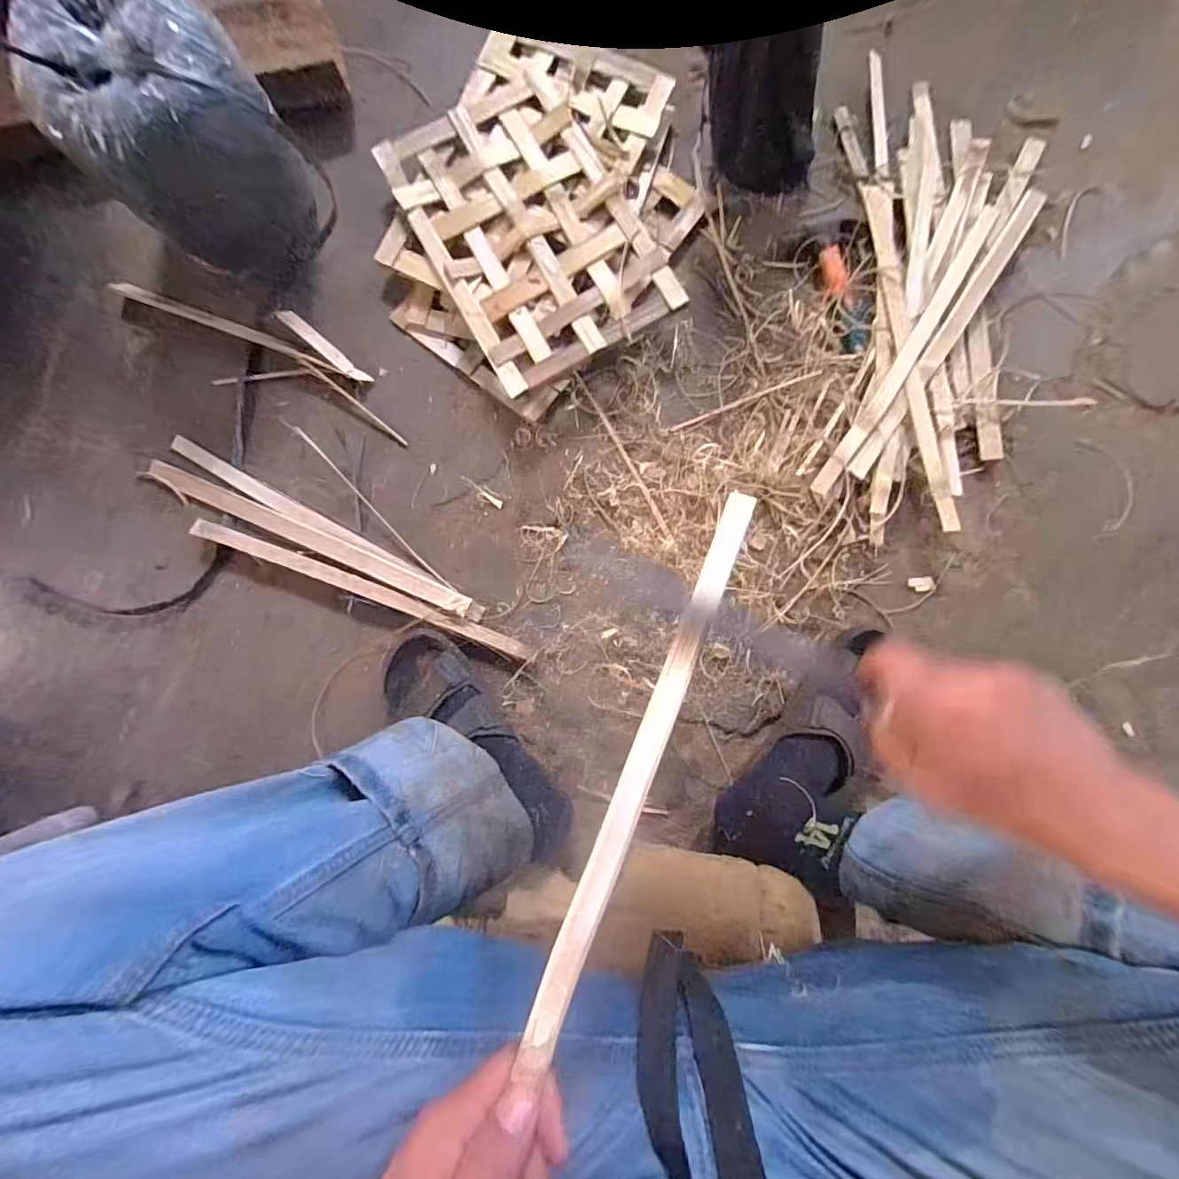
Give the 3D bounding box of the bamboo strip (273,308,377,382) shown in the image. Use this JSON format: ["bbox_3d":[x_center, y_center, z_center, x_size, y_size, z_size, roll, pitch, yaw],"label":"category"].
[{"bbox_3d":[-0.313,-0.286,0.598,0.121,0.005,0.019,39,66,-8],"label":"bamboo strip"}]

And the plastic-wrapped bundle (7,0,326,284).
[{"bbox_3d":[-0.399,-0.448,0.515,0.171,0.175,0.185,0,87,0],"label":"plastic-wrapped bundle"}]

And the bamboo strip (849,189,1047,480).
[{"bbox_3d":[0.419,-0.300,0.589,0.027,0.006,0.419,34,85,-1],"label":"bamboo strip"}]

